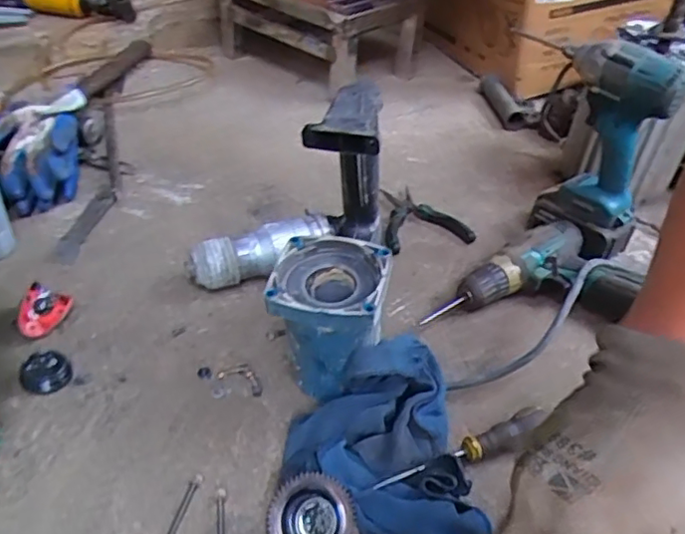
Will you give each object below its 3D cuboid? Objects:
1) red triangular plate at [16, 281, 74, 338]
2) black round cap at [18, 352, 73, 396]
[{"bbox_3d":[-0.296,0.045,0.597,0.042,0.007,0.050,29,62,-29],"label":"red triangular plate"},{"bbox_3d":[-0.270,0.096,0.551,0.041,0.013,0.044,4,38,-3],"label":"black round cap"}]

